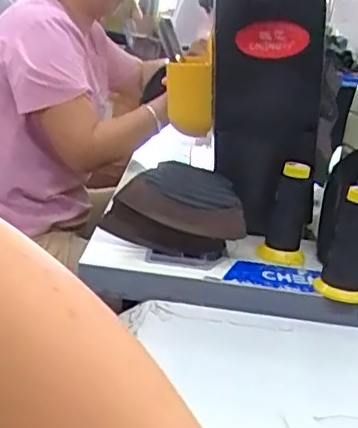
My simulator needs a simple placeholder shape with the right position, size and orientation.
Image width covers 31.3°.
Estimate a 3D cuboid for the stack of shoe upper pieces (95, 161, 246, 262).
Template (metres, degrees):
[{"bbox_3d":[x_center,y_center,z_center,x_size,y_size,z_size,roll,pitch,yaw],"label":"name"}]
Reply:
[{"bbox_3d":[-0.007,-0.001,0.794,0.167,0.100,0.081,7,18,-4],"label":"stack of shoe upper pieces"}]

